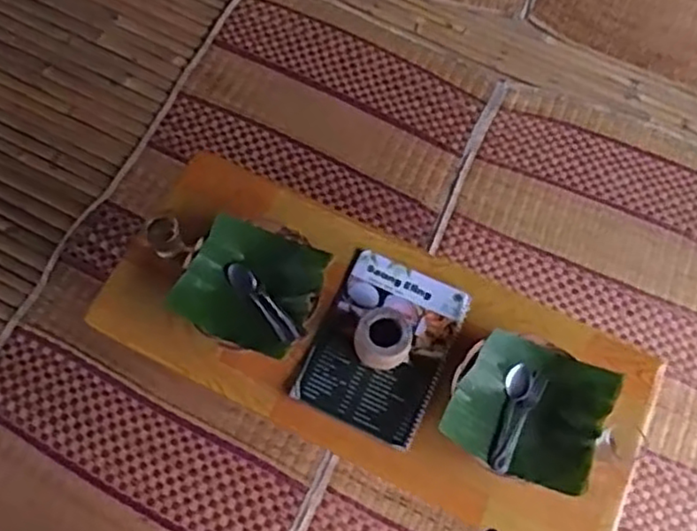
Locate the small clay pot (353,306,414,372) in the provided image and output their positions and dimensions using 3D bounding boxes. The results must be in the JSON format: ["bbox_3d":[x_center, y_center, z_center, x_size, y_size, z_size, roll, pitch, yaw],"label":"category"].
[{"bbox_3d":[0.058,0.124,1.143,0.087,0.073,0.088,0,67,0],"label":"small clay pot"}]

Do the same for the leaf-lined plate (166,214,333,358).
[{"bbox_3d":[-0.165,0.024,1.178,0.232,0.045,0.241,1,67,-2],"label":"leaf-lined plate"}]

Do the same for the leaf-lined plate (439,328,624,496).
[{"bbox_3d":[0.291,0.226,1.099,0.240,0.053,0.225,24,68,8],"label":"leaf-lined plate"}]

